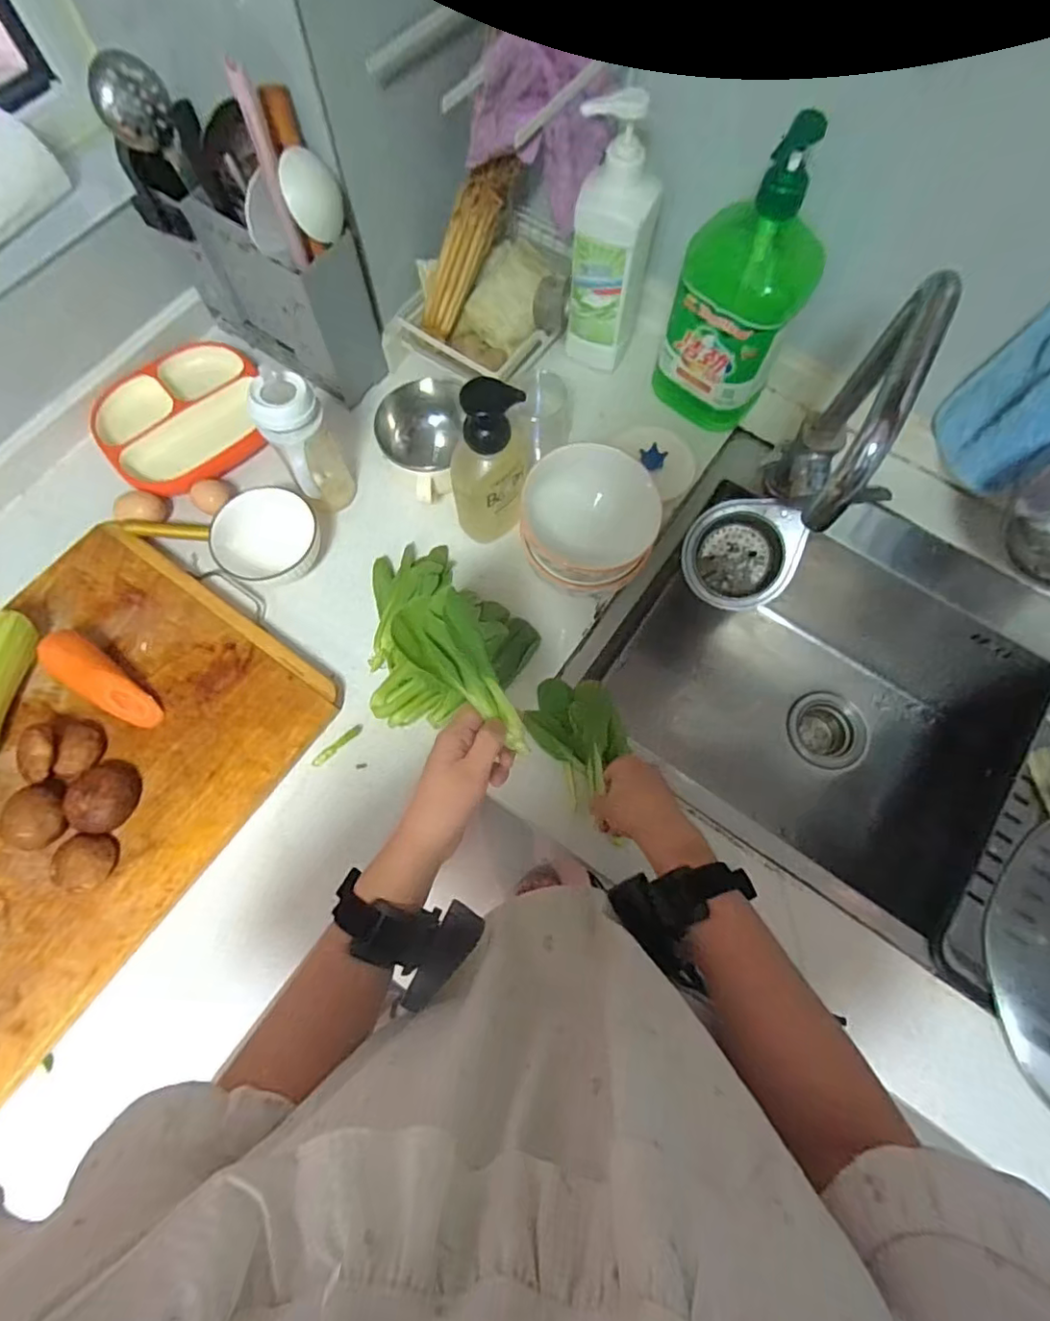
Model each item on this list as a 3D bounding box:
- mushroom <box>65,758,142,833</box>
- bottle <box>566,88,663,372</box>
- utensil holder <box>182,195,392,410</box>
[{"bbox_3d":[-0.405,0.130,0.565,0.056,0.026,0.067,9,72,3],"label":"mushroom"},{"bbox_3d":[0.097,-0.460,0.655,0.075,0.268,0.069,19,73,6],"label":"bottle"},{"bbox_3d":[-0.291,-0.444,0.702,0.232,0.179,0.087,36,76,11],"label":"utensil holder"}]

